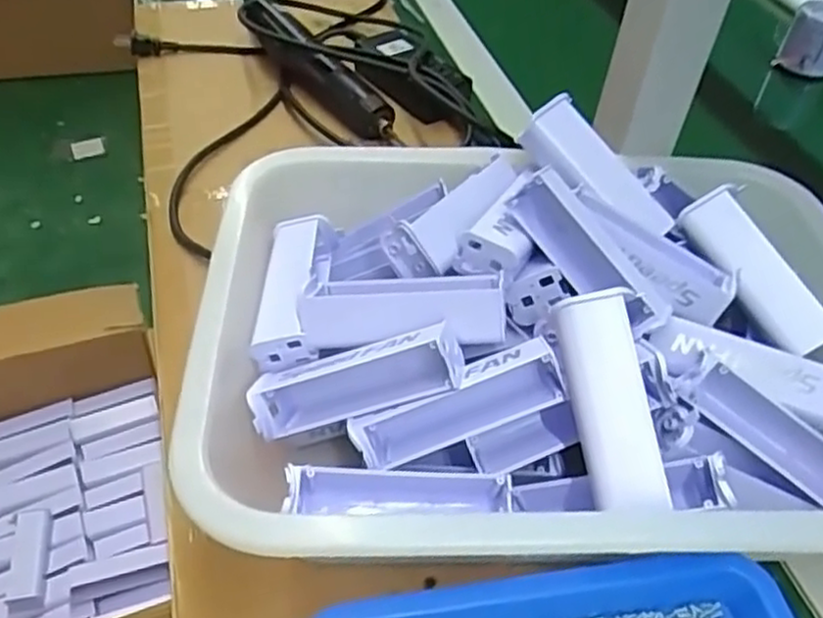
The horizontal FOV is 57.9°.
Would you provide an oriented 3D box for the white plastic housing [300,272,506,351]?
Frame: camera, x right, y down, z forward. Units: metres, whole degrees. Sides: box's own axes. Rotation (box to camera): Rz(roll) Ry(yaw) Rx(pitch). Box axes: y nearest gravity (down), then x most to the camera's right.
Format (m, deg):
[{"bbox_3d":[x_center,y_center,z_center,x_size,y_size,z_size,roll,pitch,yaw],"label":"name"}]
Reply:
[{"bbox_3d":[-0.005,0.003,0.366,0.100,0.034,0.023,-4,45,10],"label":"white plastic housing"}]

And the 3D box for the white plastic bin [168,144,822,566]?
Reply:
[{"bbox_3d":[0.078,0.020,0.391,0.340,0.113,0.252,1,46,-4],"label":"white plastic bin"}]

